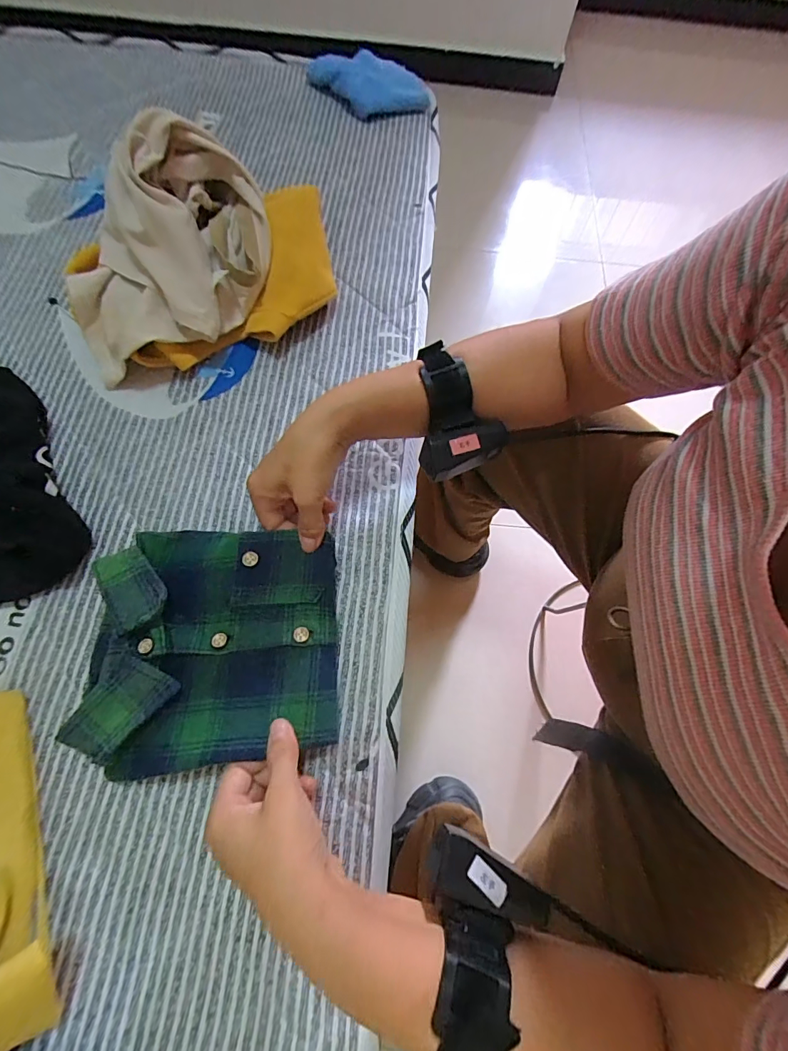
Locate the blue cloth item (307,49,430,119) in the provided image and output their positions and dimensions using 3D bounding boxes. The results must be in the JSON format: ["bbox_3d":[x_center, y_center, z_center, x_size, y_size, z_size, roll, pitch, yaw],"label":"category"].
[{"bbox_3d":[-0.036,-0.643,0.622,0.170,0.032,0.124,-5,69,-5],"label":"blue cloth item"}]

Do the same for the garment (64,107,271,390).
[{"bbox_3d":[-0.213,-0.248,0.399,0.194,0.142,0.138,-15,70,-9],"label":"garment"}]

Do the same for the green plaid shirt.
[{"bbox_3d":[-0.132,0.083,0.316,0.175,0.022,0.166,-1,69,-3],"label":"green plaid shirt"}]

